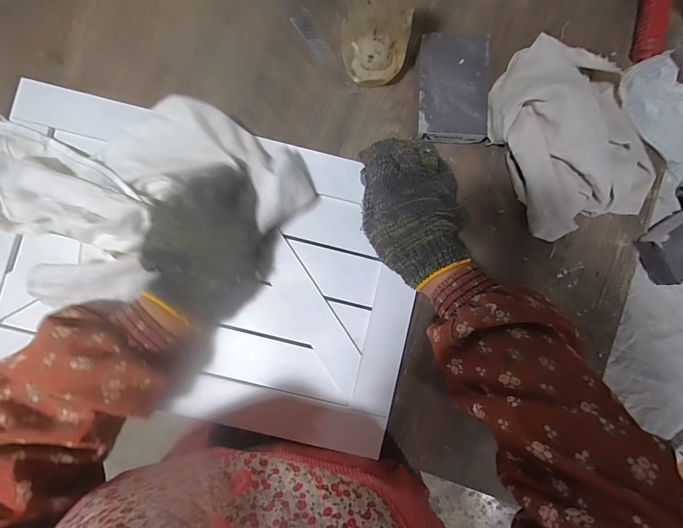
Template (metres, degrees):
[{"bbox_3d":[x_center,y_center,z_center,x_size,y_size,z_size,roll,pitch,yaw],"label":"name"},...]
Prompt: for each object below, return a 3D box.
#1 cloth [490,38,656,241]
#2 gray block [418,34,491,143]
[{"bbox_3d":[0.235,-0.131,0.329,0.154,0.066,0.185,-18,87,-4],"label":"cloth"},{"bbox_3d":[0.112,-0.176,0.345,0.071,0.028,0.101,0,86,-3],"label":"gray block"}]

